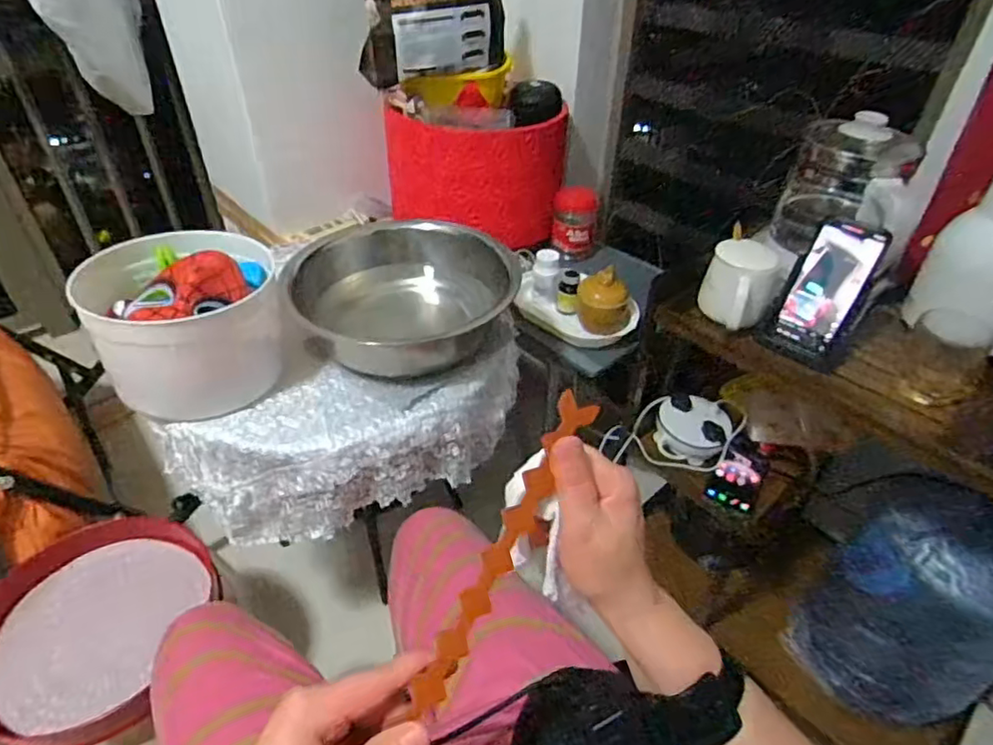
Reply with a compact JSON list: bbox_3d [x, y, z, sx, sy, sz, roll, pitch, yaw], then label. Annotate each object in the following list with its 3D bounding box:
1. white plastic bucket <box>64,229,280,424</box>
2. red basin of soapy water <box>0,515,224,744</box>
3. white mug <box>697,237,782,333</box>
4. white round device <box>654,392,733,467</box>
[{"bbox_3d":[-0.419,-0.069,0.820,0.212,0.160,0.211,-23,45,-26],"label":"white plastic bucket"},{"bbox_3d":[-0.622,0.381,0.920,0.340,0.090,0.338,1,40,-1],"label":"red basin of soapy water"},{"bbox_3d":[0.342,-0.122,0.828,0.097,0.106,0.096,16,42,17],"label":"white mug"},{"bbox_3d":[0.352,0.101,1.067,0.122,0.065,0.107,19,43,20],"label":"white round device"}]

